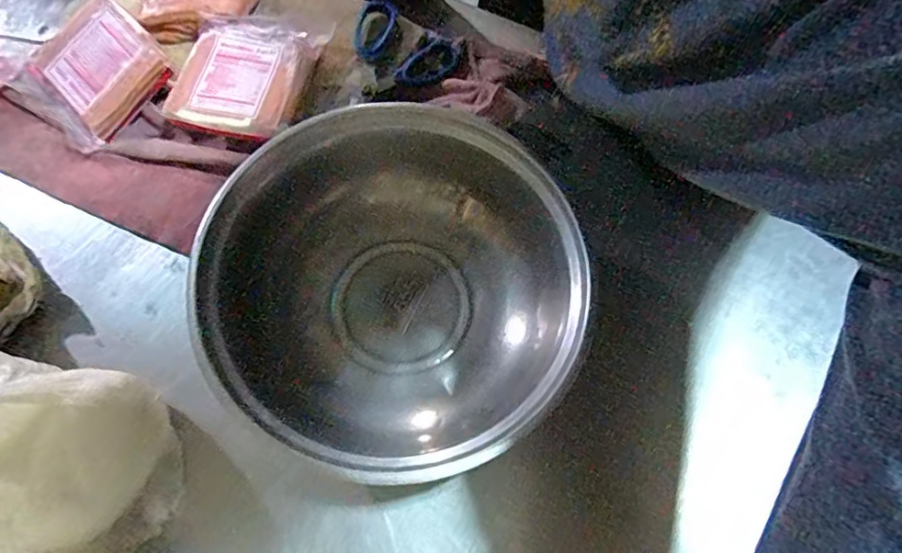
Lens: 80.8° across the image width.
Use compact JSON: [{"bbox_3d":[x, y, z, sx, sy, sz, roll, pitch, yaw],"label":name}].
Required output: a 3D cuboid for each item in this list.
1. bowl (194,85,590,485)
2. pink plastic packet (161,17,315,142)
[{"bbox_3d":[-0.034,0.008,0.412,0.251,0.088,0.262,1,67,-2],"label":"bowl"},{"bbox_3d":[-0.191,-0.183,0.487,0.109,0.015,0.125,12,66,2],"label":"pink plastic packet"}]

